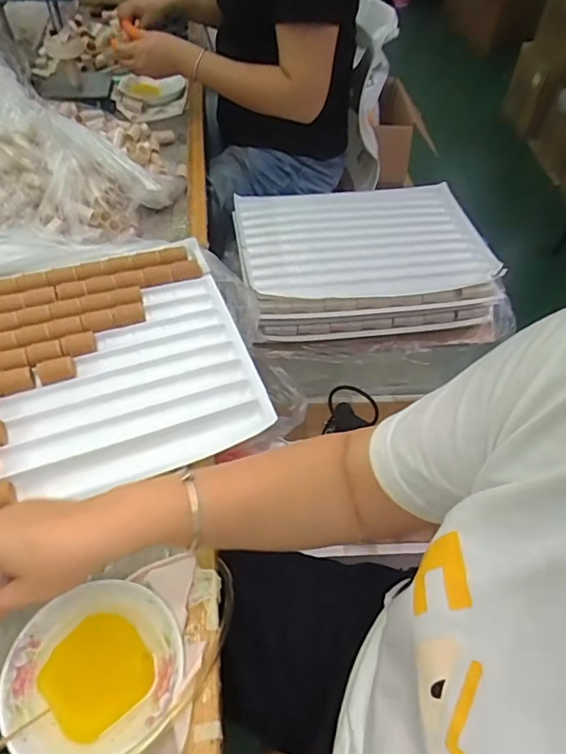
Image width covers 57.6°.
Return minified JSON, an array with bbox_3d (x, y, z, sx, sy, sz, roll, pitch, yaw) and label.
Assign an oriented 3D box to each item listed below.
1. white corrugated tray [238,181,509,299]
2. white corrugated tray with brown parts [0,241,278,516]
[{"bbox_3d":[0.152,-0.276,0.993,0.450,0.023,0.356,-5,51,-6],"label":"white corrugated tray"},{"bbox_3d":[-0.288,-0.005,0.527,0.509,0.049,0.331,-12,52,-11],"label":"white corrugated tray with brown parts"}]

